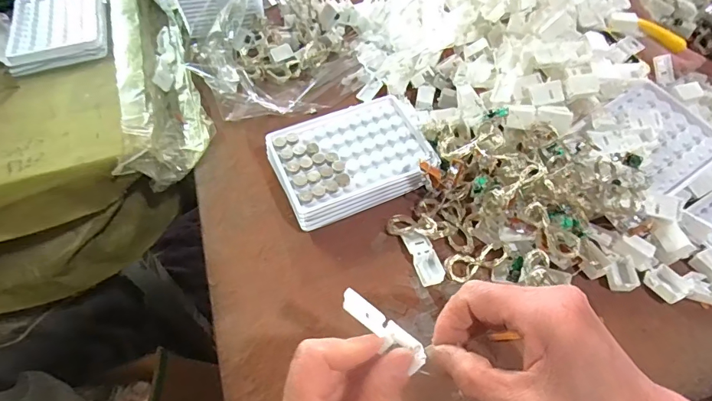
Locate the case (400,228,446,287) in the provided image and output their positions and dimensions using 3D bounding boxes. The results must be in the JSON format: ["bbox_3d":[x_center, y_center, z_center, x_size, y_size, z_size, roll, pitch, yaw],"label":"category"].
[{"bbox_3d":[0.054,0.044,0.357,0.019,0.009,0.050,-15,56,-9],"label":"case"}]

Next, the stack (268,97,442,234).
[{"bbox_3d":[-0.004,-0.040,0.402,0.135,0.029,0.104,-18,56,-11],"label":"stack"}]

